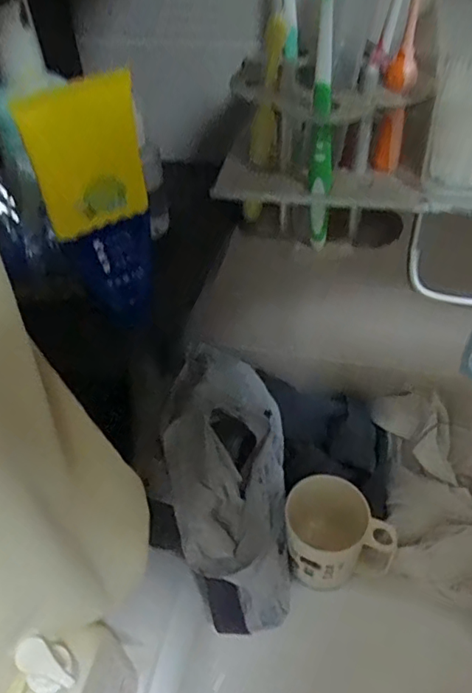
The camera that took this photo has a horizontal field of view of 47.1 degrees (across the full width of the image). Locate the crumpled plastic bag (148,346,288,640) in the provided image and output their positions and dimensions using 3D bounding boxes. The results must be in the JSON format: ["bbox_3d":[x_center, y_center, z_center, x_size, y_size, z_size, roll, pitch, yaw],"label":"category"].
[{"bbox_3d":[-0.025,0.140,0.542,0.151,0.070,0.291,3,79,-30],"label":"crumpled plastic bag"}]

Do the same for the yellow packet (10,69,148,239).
[{"bbox_3d":[-0.067,-0.086,0.246,0.049,0.062,0.009,-29,51,-24],"label":"yellow packet"}]

